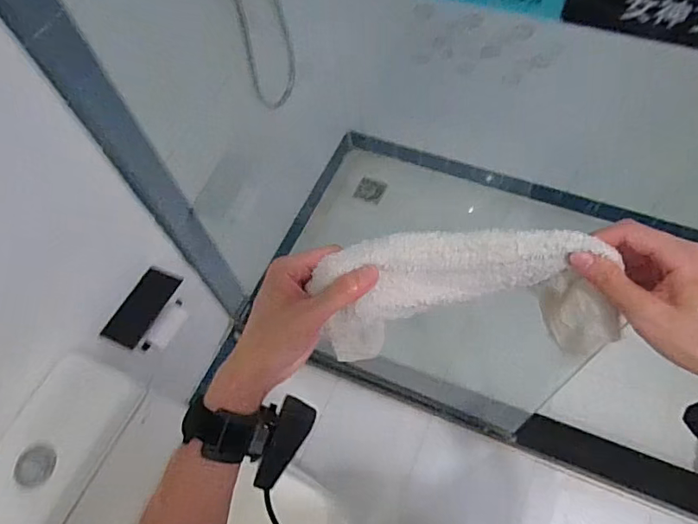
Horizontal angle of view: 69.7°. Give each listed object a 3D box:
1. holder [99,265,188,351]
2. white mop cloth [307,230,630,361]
[{"bbox_3d":[-0.400,0.109,1.020,0.075,0.103,0.169,19,62,13],"label":"holder"},{"bbox_3d":[0.087,0.033,0.391,0.212,0.128,0.053,2,59,3],"label":"white mop cloth"}]

